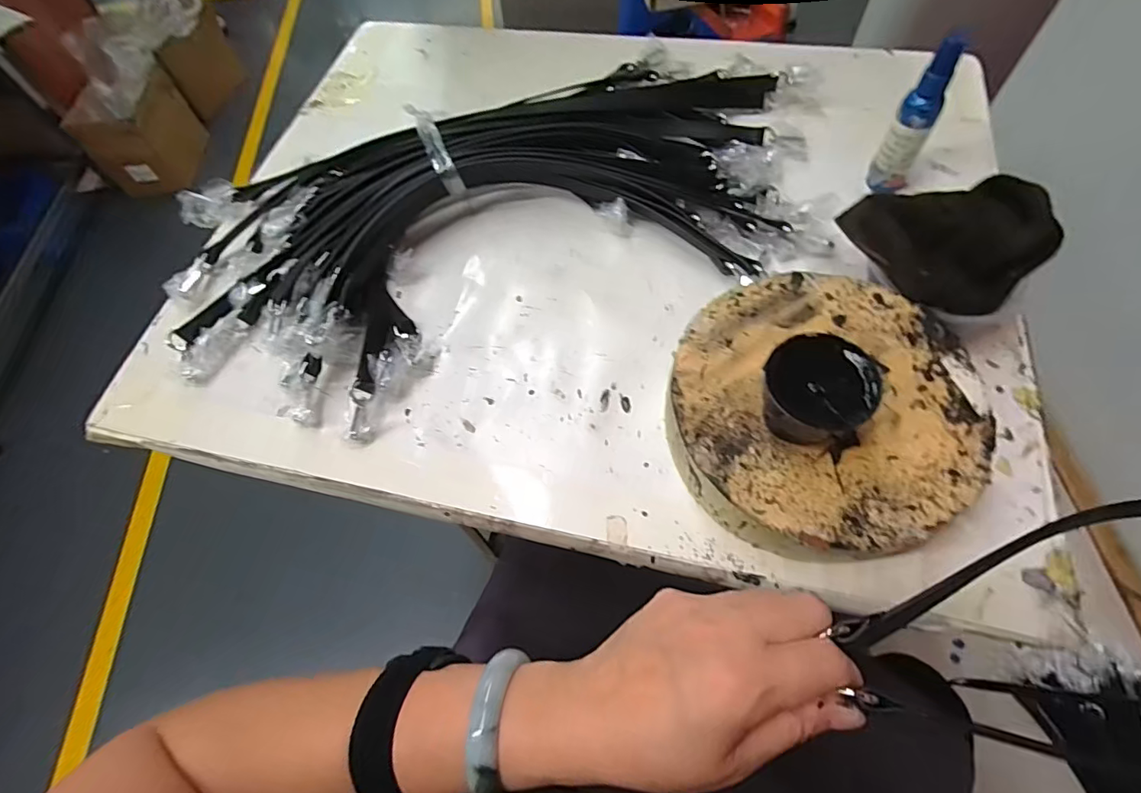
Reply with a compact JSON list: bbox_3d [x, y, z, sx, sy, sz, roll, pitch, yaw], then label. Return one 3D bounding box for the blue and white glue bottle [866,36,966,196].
[{"bbox_3d":[0.292,-0.232,0.443,0.024,0.123,0.027,-5,61,1],"label":"blue and white glue bottle"}]

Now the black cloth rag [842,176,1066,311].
[{"bbox_3d":[0.279,-0.111,0.383,0.128,0.046,0.095,-5,61,1],"label":"black cloth rag"}]

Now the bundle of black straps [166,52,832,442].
[{"bbox_3d":[-0.061,-0.182,0.487,0.612,0.063,0.313,-20,62,-7],"label":"bundle of black straps"}]

